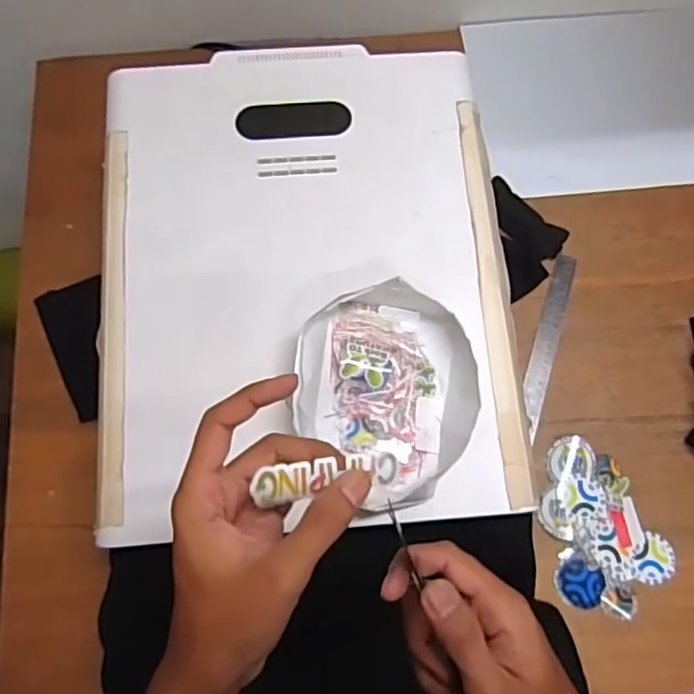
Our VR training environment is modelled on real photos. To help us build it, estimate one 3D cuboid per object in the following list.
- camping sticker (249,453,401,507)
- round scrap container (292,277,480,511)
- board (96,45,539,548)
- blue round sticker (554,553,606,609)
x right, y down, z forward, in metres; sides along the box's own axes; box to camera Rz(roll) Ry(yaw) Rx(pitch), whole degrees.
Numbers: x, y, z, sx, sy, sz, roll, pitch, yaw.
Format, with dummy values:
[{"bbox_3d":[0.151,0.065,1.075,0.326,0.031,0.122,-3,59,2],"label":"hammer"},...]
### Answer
[{"bbox_3d":[-0.009,0.068,0.321,0.073,0.004,0.020,-9,109,-9],"label":"camping sticker"},{"bbox_3d":[0.035,0.041,0.564,0.158,0.053,0.187,11,72,3],"label":"round scrap container"},{"bbox_3d":[-0.043,-0.081,0.626,0.399,0.018,0.502,-5,75,-1],"label":"board"},{"bbox_3d":[0.261,0.264,0.700,0.054,0.004,0.053,-2,73,6],"label":"blue round sticker"}]

